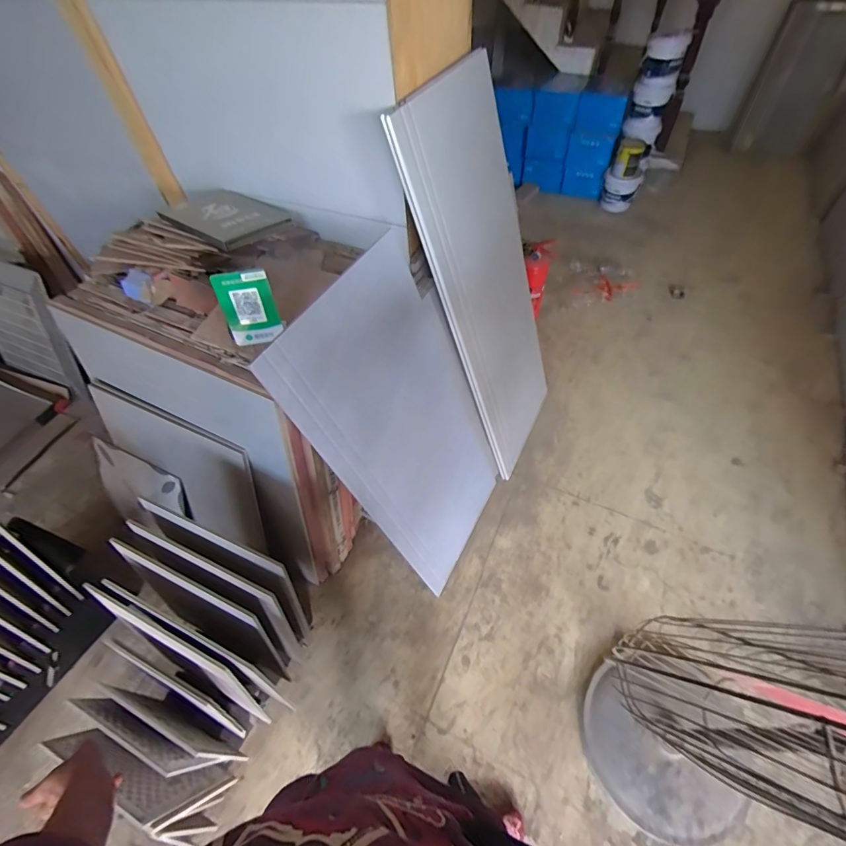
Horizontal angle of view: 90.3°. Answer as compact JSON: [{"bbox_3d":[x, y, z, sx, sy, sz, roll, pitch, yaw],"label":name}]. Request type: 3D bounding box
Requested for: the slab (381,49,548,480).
[{"bbox_3d":[0.226,-0.333,1.289,0.034,1.190,0.412,19,59,37],"label":"slab"}]

